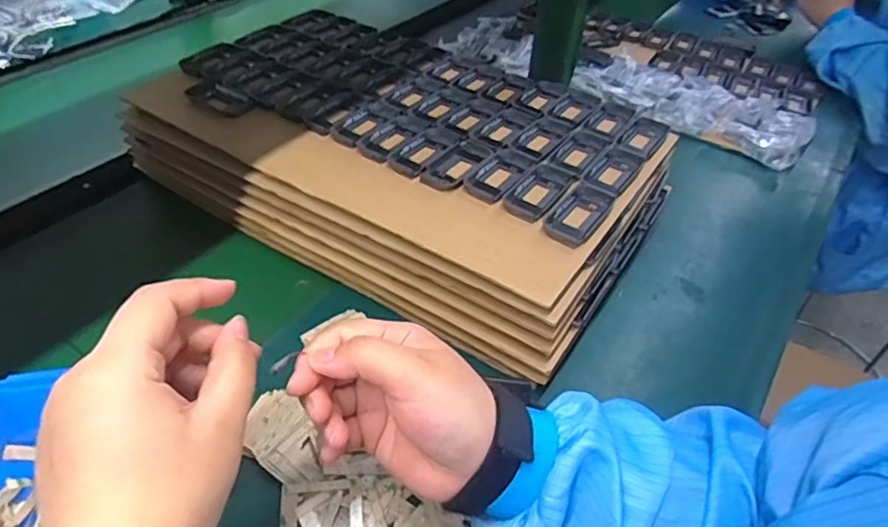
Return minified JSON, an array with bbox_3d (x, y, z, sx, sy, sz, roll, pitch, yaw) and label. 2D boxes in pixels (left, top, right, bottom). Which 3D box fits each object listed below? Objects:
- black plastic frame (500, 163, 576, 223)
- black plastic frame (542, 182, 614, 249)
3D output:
[{"bbox_3d":[0.085,-0.066,0.524,0.044,0.006,0.076,25,47,23],"label":"black plastic frame"},{"bbox_3d":[0.116,-0.043,0.502,0.038,0.011,0.076,27,48,24],"label":"black plastic frame"}]

